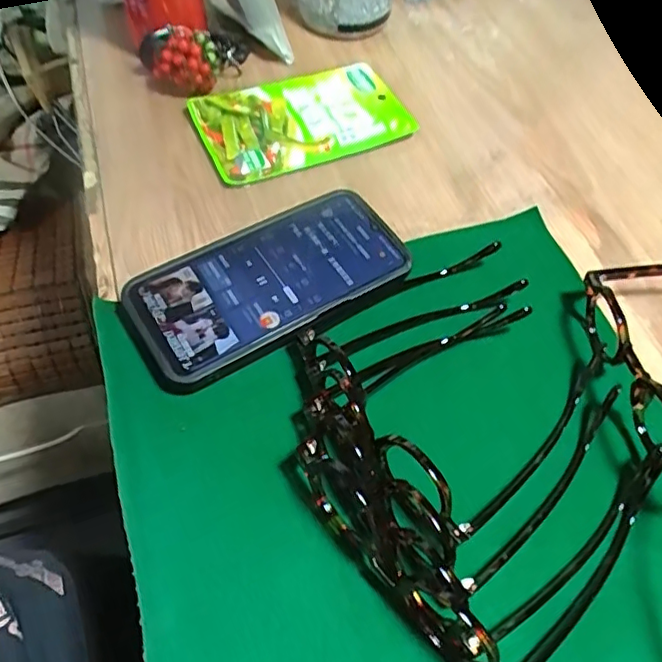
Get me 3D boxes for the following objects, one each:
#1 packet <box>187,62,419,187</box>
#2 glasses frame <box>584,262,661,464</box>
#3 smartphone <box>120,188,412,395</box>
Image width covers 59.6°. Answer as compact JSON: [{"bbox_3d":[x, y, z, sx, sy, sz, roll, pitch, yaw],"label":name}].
[{"bbox_3d":[-0.025,-0.172,0.460,0.162,0.011,0.109,-20,61,-17],"label":"packet"},{"bbox_3d":[0.224,0.019,0.322,0.143,0.048,0.150,2,57,-3],"label":"glasses frame"},{"bbox_3d":[-0.035,-0.029,0.351,0.167,0.017,0.081,-28,63,-21],"label":"smartphone"}]

